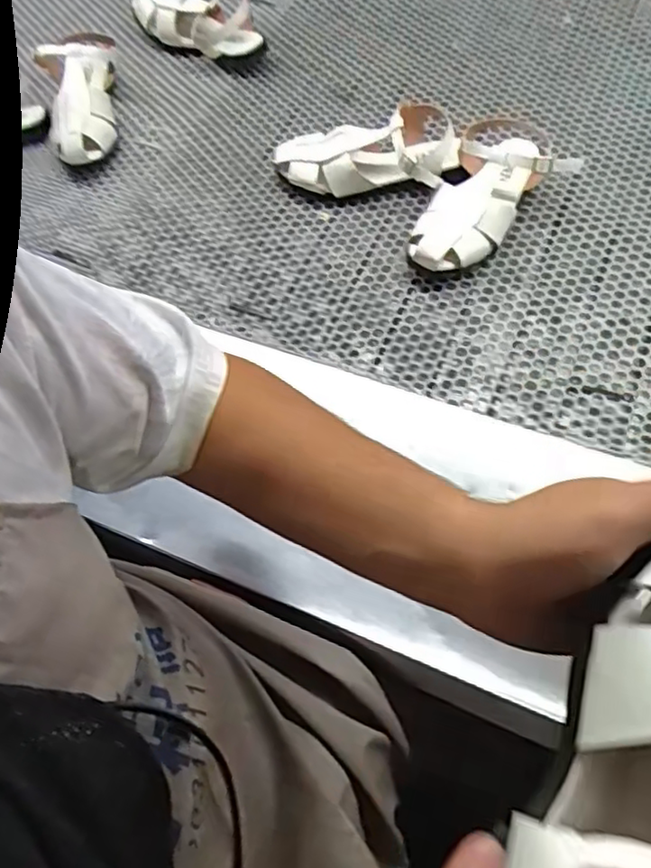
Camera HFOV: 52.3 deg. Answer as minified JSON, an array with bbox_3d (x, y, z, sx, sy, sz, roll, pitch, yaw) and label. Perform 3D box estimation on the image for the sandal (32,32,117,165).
[{"bbox_3d":[-0.342,-0.481,0.940,0.109,0.091,0.222,-17,58,-6],"label":"sandal"}]

